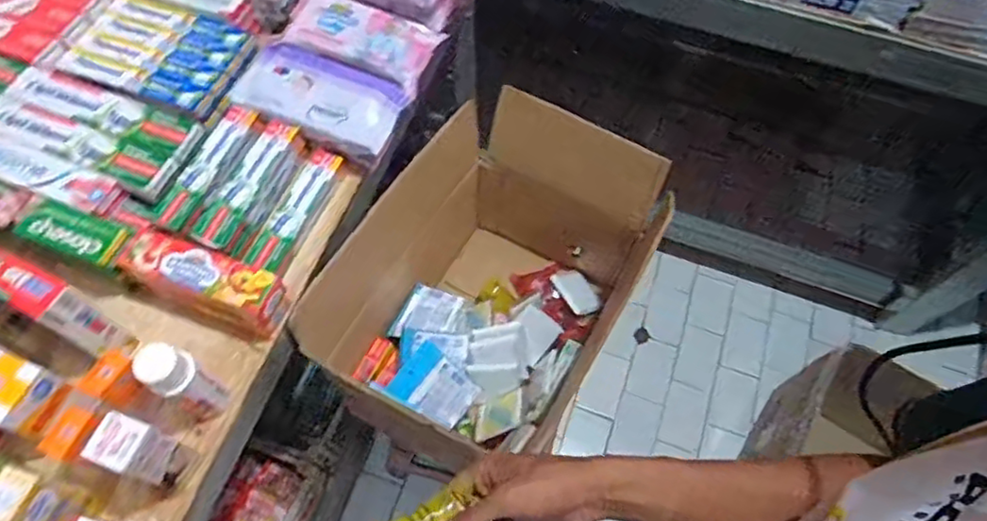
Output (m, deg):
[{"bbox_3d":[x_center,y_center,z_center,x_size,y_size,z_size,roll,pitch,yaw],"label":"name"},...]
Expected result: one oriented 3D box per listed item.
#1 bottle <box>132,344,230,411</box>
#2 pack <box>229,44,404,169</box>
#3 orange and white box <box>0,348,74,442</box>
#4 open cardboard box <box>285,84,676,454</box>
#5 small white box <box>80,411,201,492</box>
[{"bbox_3d":[-0.276,0.112,0.578,0.036,0.131,0.038,1,63,-1],"label":"bottle"},{"bbox_3d":[-0.202,-0.188,0.742,0.188,0.032,0.097,18,64,7],"label":"pack"},{"bbox_3d":[-0.416,0.116,0.553,0.054,0.071,0.061,20,64,8],"label":"orange and white box"},{"bbox_3d":[0.018,0.038,0.895,0.307,0.305,0.387,25,65,10],"label":"open cardboard box"},{"bbox_3d":[-0.296,0.165,0.548,0.045,0.113,0.042,20,65,8],"label":"small white box"}]

